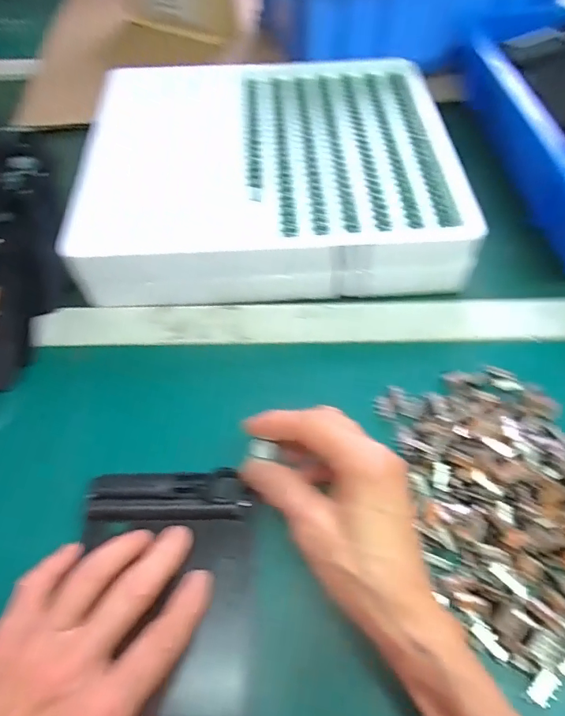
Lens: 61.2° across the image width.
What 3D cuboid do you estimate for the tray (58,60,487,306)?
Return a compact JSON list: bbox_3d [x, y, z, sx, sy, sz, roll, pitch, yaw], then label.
[{"bbox_3d":[-0.010,-0.182,0.446,0.316,0.069,0.299,-3,56,0],"label":"tray"}]

